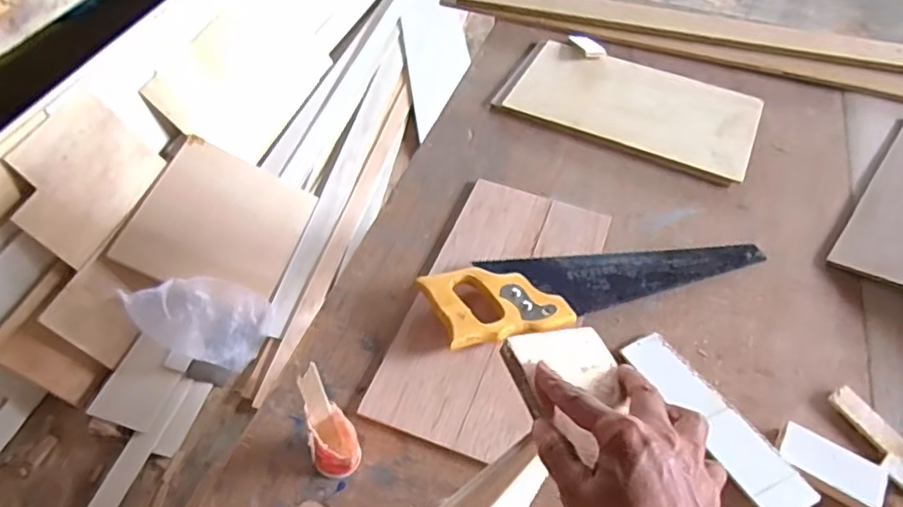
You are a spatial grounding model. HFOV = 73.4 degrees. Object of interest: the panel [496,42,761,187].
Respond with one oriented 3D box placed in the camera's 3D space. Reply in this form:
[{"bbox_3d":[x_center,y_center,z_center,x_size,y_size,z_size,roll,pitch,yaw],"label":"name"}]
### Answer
[{"bbox_3d":[0.271,-0.228,0.924,0.364,0.017,0.208,21,54,16],"label":"panel"}]

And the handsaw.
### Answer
[{"bbox_3d":[0.177,0.023,0.702,0.409,0.028,0.102,-16,53,-12],"label":"handsaw"}]

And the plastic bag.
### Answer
[{"bbox_3d":[-0.622,0.162,1.510,0.286,0.195,0.176,4,52,3],"label":"plastic bag"}]

